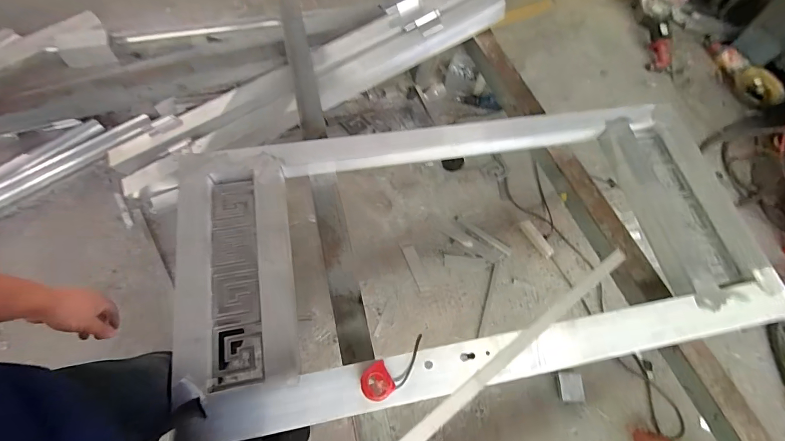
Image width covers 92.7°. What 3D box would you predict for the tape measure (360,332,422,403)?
[{"bbox_3d":[0.009,0.327,0.828,0.174,0.031,0.070,-28,70,-30],"label":"tape measure"}]

